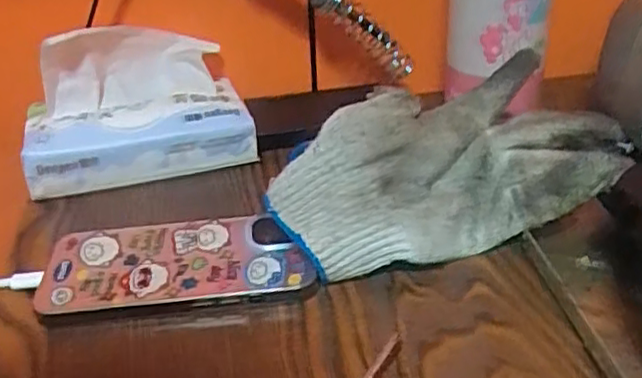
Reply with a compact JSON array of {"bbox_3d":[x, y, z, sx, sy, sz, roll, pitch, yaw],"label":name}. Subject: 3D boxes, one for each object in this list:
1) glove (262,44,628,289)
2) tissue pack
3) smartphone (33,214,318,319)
[{"bbox_3d":[0.068,-0.009,0.362,0.191,0.073,0.091,-10,34,-11],"label":"glove"},{"bbox_3d":[-0.131,-0.057,0.461,0.148,0.105,0.078,-13,32,-17],"label":"tissue pack"},{"bbox_3d":[-0.077,0.039,0.355,0.139,0.008,0.064,-6,42,-2],"label":"smartphone"}]

